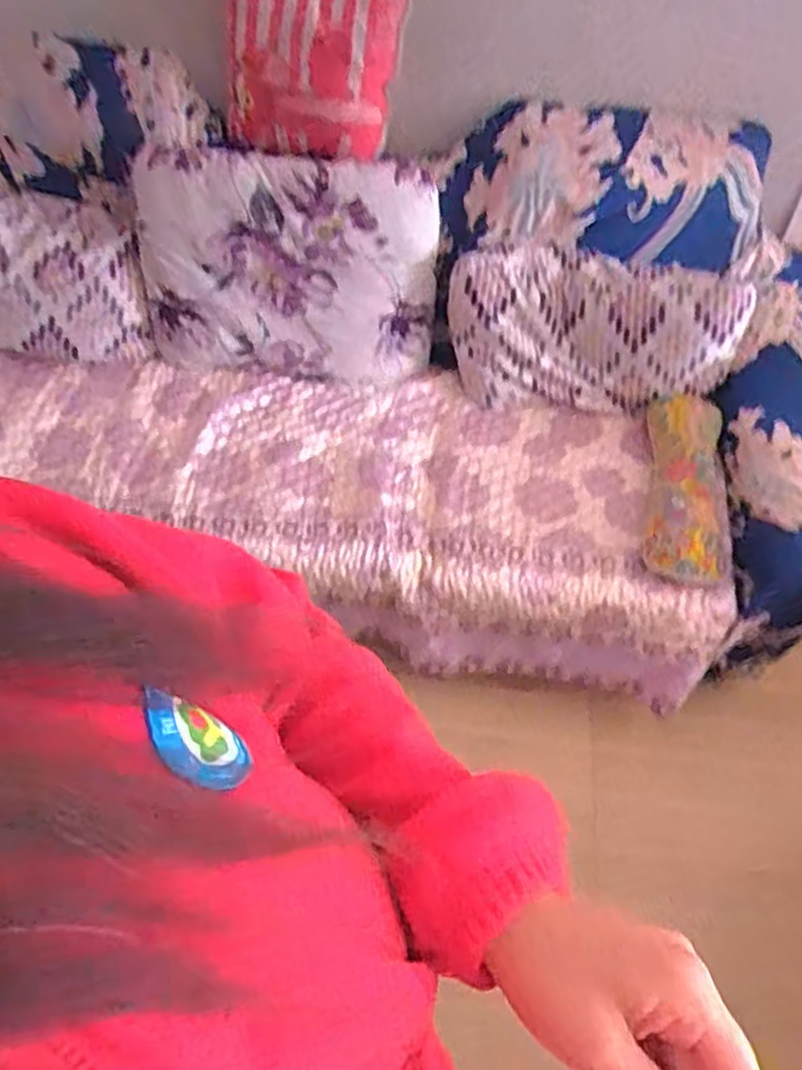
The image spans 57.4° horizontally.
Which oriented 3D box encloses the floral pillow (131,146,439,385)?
[{"bbox_3d":[-0.229,-0.567,1.571,0.615,0.448,0.243,0,32,-6],"label":"floral pillow"}]

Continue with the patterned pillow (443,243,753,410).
[{"bbox_3d":[0.404,-0.436,1.597,0.587,0.314,0.191,4,54,-2],"label":"patterned pillow"}]

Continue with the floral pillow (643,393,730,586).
[{"bbox_3d":[0.577,-0.102,1.490,0.159,0.086,0.453,11,54,3],"label":"floral pillow"}]

